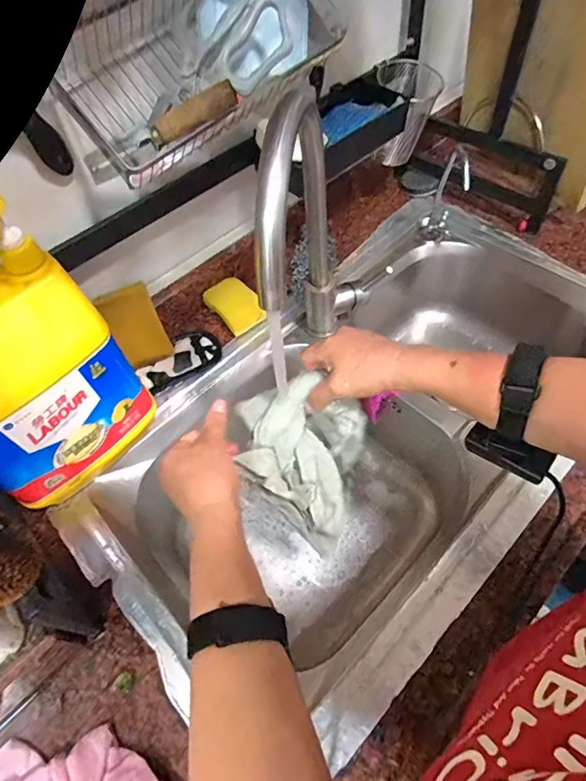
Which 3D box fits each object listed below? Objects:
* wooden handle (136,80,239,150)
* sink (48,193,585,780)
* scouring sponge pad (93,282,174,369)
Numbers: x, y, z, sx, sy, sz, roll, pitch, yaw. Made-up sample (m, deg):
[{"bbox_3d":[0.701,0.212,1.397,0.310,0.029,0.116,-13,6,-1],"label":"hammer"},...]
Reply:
[{"bbox_3d":[-0.101,-0.258,0.427,0.104,0.025,0.017,-22,55,13],"label":"wooden handle"},{"bbox_3d":[0.126,0.065,0.680,0.423,0.216,0.768,36,66,26],"label":"sink"},{"bbox_3d":[-0.209,-0.084,0.607,0.016,0.112,0.068,18,49,42],"label":"scouring sponge pad"}]

